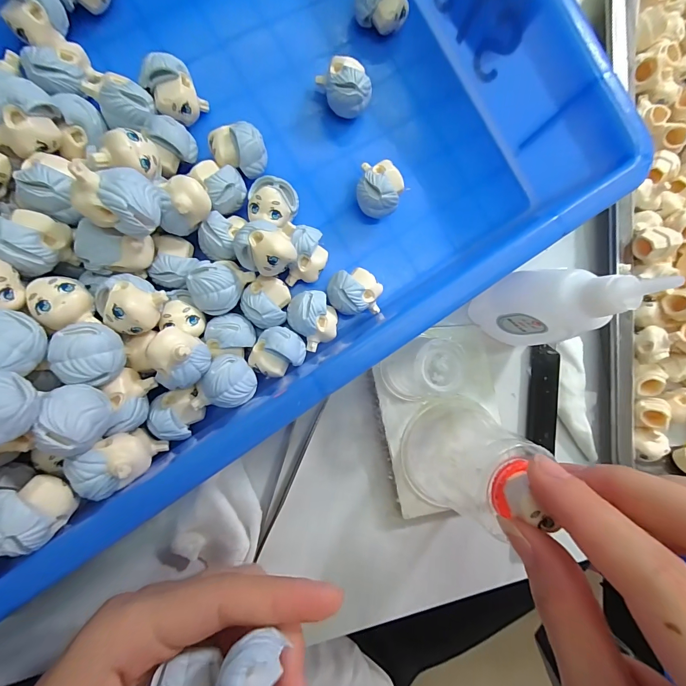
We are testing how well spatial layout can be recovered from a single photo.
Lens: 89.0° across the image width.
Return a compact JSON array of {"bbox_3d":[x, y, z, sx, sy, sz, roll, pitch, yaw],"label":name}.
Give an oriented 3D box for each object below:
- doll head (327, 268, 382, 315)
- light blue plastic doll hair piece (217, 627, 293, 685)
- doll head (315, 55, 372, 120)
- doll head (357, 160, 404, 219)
[{"bbox_3d":[0.006,-0.026,0.183,0.028,0.025,0.023,-4,90,-8],"label":"doll head"},{"bbox_3d":[-0.029,0.105,0.110,0.018,0.016,0.020,8,88,-8],"label":"light blue plastic doll hair piece"},{"bbox_3d":[0.002,-0.133,0.184,0.025,0.027,0.021,41,84,-7],"label":"doll head"},{"bbox_3d":[0.018,-0.080,0.184,0.022,0.026,0.027,16,87,-7],"label":"doll head"}]

